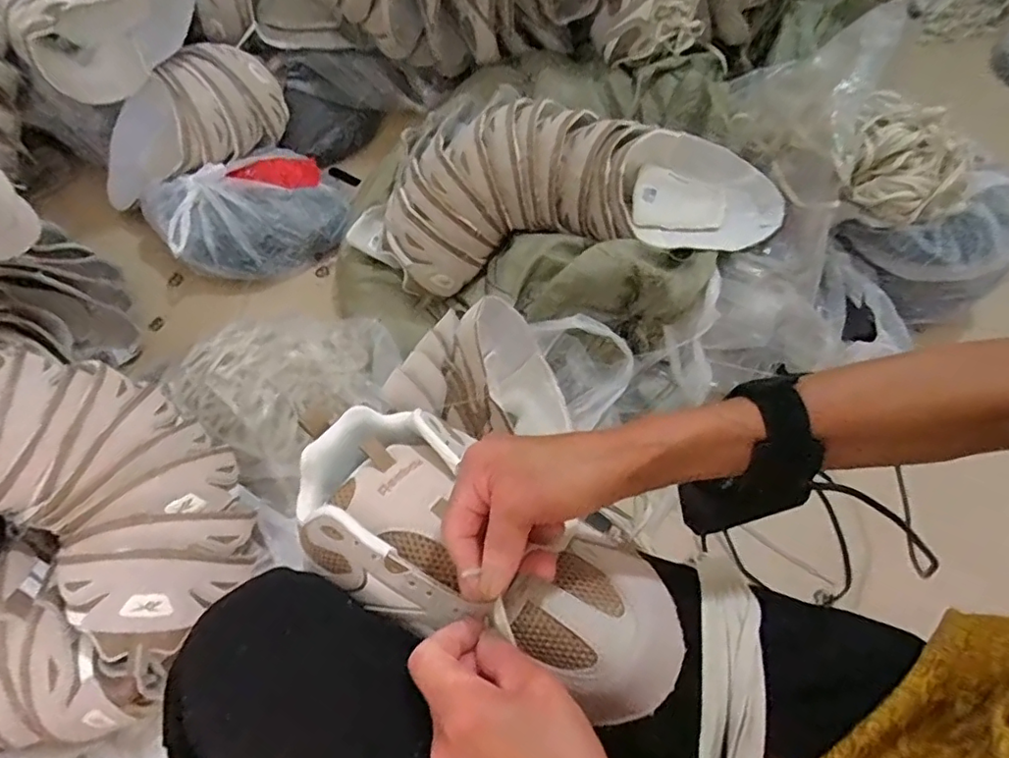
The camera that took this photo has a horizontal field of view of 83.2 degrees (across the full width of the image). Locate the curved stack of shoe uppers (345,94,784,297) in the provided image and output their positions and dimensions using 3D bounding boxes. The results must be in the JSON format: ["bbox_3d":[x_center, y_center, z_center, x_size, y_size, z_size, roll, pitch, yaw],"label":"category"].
[{"bbox_3d":[0.079,-0.273,0.765,0.566,0.122,0.237,-8,63,-5],"label":"curved stack of shoe uppers"}]

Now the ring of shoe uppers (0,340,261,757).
[{"bbox_3d":[-0.459,0.147,0.507,0.380,0.185,0.372,21,65,10],"label":"ring of shoe uppers"}]

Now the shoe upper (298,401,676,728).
[{"bbox_3d":[-0.018,0.097,0.335,0.250,0.060,0.111,27,66,15],"label":"shoe upper"}]

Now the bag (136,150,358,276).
[{"bbox_3d":[-0.385,-0.252,0.869,0.277,0.084,0.178,-24,66,-13],"label":"bag"}]

